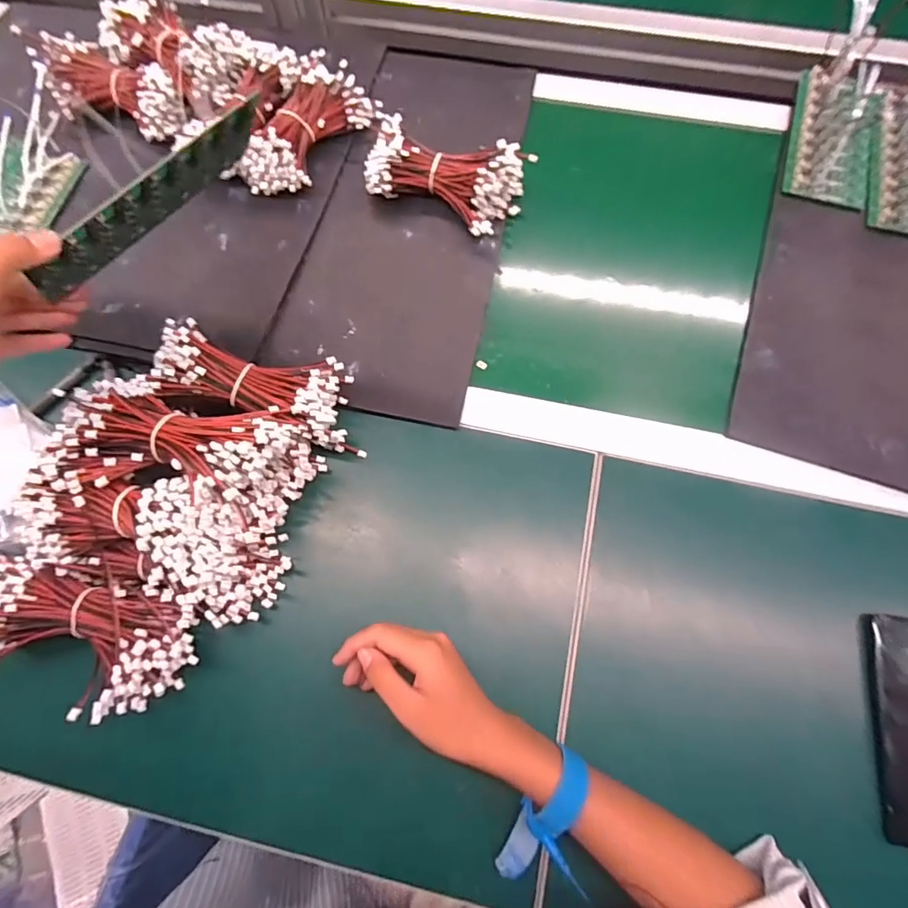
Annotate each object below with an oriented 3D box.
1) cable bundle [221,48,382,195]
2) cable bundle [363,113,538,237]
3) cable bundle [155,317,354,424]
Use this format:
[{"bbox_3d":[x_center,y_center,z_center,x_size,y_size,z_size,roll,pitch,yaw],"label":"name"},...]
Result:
[{"bbox_3d":[-0.166,-0.357,0.549,0.080,0.058,0.172,29,73,11],"label":"cable bundle"},{"bbox_3d":[-0.010,-0.295,0.526,0.167,0.052,0.086,19,71,8],"label":"cable bundle"},{"bbox_3d":[-0.176,-0.067,0.439,0.157,0.067,0.066,14,70,6],"label":"cable bundle"}]

